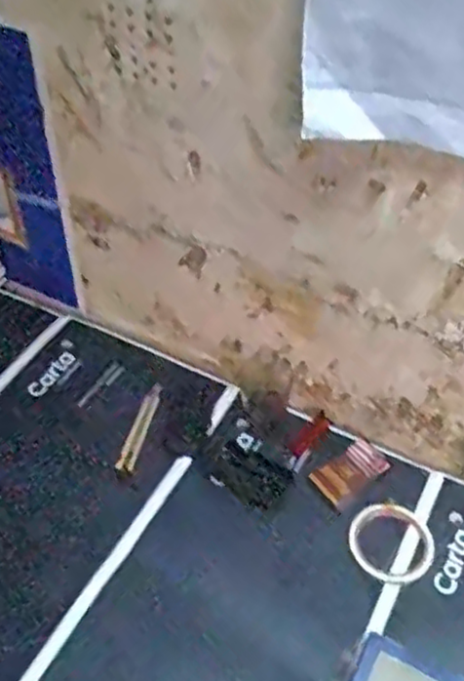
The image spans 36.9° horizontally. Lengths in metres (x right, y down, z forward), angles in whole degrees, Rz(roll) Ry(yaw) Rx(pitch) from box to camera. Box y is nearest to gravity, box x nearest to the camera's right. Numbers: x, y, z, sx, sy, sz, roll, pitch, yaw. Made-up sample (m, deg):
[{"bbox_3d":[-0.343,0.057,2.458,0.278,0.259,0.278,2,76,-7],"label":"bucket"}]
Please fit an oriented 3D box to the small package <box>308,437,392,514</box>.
[{"bbox_3d":[0.149,0.165,0.871,0.097,0.005,0.057,-31,54,-26],"label":"small package"}]

